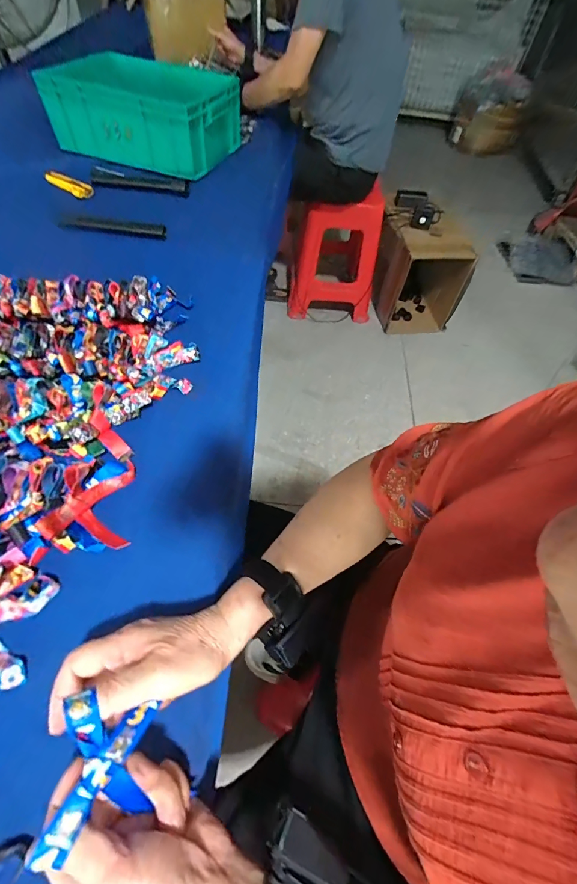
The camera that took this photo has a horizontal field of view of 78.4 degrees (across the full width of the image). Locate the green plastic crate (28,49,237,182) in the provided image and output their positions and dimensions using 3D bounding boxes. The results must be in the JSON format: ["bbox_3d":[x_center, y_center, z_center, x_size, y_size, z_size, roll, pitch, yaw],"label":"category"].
[{"bbox_3d":[-0.361,-0.842,0.904,0.397,0.144,0.282,19,57,7],"label":"green plastic crate"}]

